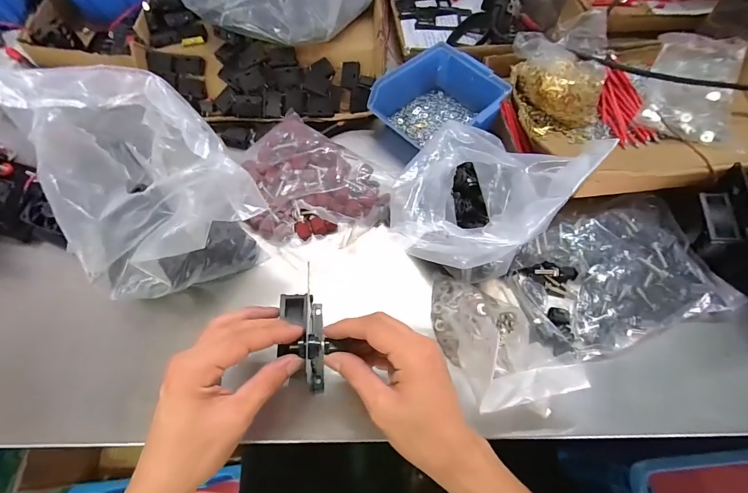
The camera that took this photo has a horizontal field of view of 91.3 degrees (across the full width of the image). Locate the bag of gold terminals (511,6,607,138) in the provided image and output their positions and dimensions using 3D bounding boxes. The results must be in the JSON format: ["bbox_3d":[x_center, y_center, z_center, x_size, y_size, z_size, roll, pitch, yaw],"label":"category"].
[{"bbox_3d":[0.243,-0.229,0.476,0.115,0.053,0.152,6,64,3],"label":"bag of gold terminals"}]

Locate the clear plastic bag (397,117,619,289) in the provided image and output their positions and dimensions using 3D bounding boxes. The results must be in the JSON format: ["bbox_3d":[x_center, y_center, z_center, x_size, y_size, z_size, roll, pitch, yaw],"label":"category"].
[{"bbox_3d":[0.087,-0.045,0.347,0.166,0.119,0.139,-41,70,-18],"label":"clear plastic bag"}]

